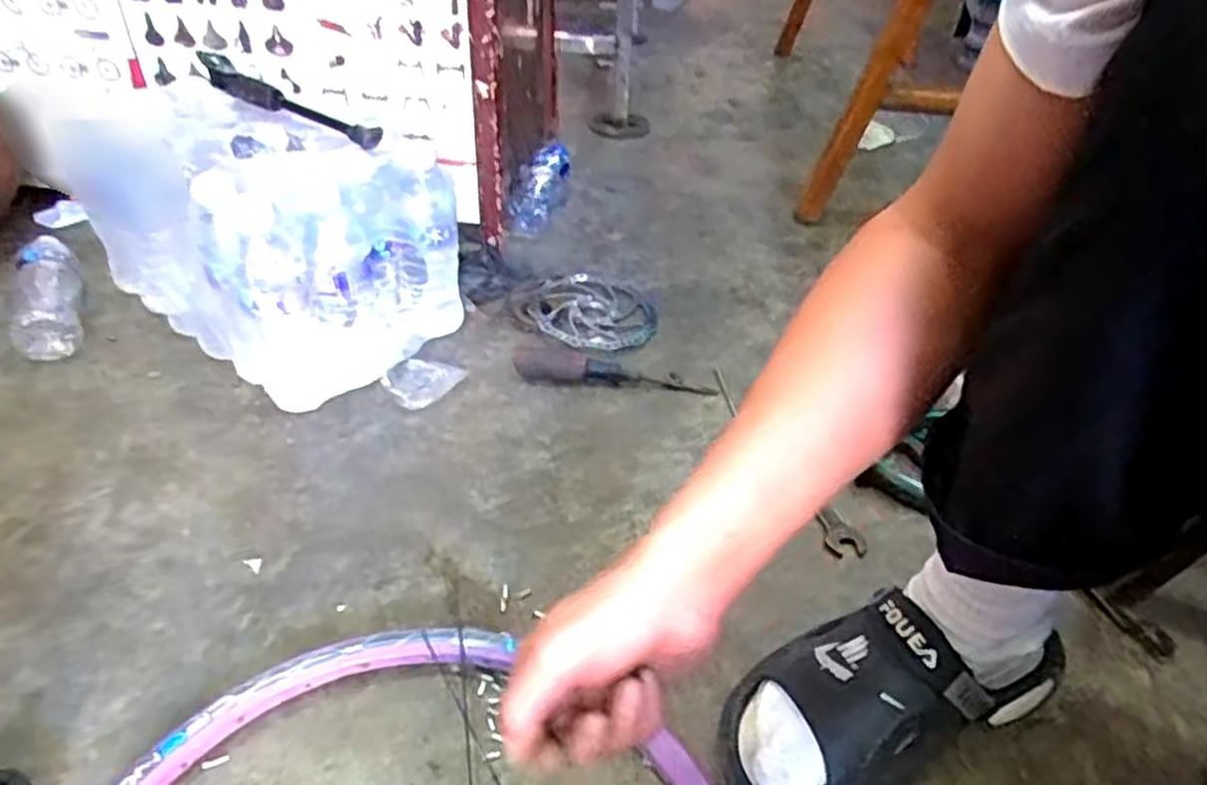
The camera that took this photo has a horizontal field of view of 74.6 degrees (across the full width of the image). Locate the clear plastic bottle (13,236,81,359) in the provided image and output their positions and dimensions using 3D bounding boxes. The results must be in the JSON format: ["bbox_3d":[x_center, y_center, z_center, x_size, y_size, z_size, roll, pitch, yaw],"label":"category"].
[{"bbox_3d":[-0.609,-0.112,0.865,0.072,0.054,0.193,-19,46,-26],"label":"clear plastic bottle"}]

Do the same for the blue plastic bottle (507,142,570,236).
[{"bbox_3d":[-0.094,-0.288,1.133,0.066,0.054,0.223,7,40,3],"label":"blue plastic bottle"}]

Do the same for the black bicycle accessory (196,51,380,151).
[{"bbox_3d":[-0.344,-0.310,0.831,0.291,0.021,0.040,29,46,26],"label":"black bicycle accessory"}]

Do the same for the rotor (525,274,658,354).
[{"bbox_3d":[-0.014,-0.097,0.943,0.149,0.011,0.153,8,40,-7],"label":"rotor"}]

